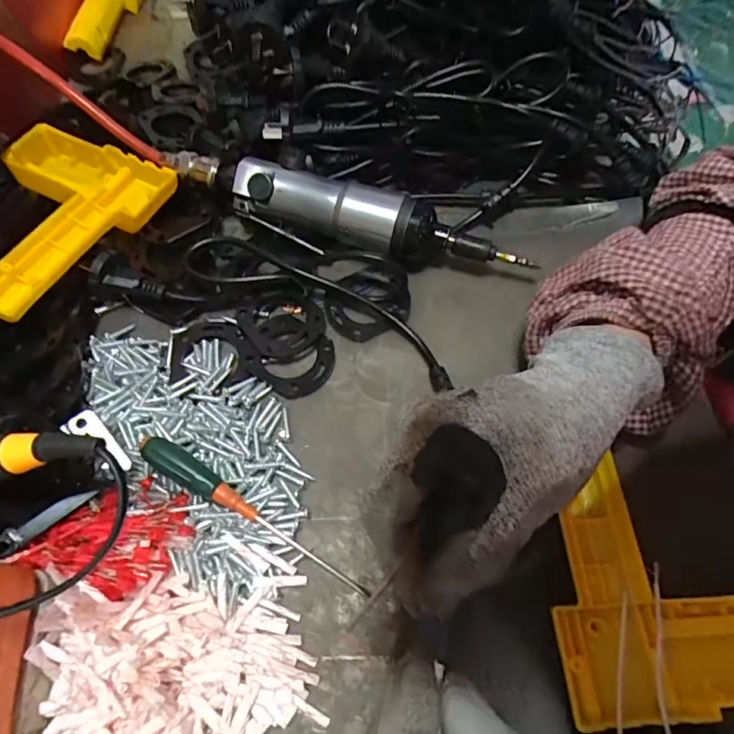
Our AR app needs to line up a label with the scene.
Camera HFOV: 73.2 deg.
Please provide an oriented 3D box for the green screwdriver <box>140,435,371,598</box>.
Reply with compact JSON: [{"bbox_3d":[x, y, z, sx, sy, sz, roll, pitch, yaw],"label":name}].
[{"bbox_3d":[-0.065,0.075,0.266,0.151,0.019,0.017,26,65,15],"label":"green screwdriver"}]

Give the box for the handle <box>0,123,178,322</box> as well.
[{"bbox_3d":[-0.218,-0.105,0.336,0.111,0.025,0.142,29,66,17],"label":"handle"}]

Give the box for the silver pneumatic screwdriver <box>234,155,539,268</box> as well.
[{"bbox_3d":[0.005,-0.097,0.342,0.218,0.044,0.041,13,63,9],"label":"silver pneumatic screwdriver"}]

